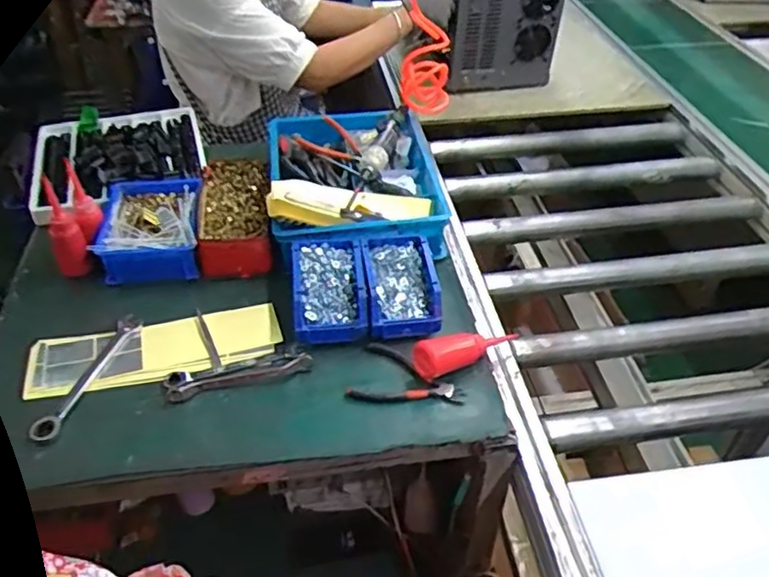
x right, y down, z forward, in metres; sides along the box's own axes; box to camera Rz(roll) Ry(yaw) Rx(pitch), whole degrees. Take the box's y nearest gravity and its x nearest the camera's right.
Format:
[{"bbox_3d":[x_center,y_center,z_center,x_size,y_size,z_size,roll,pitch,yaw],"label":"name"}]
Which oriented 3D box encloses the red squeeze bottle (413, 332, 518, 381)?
[{"bbox_3d":[0.117,0.082,0.904,0.175,0.048,0.045,-10,40,-33],"label":"red squeeze bottle"}]

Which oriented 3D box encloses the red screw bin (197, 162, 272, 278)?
[{"bbox_3d":[-0.253,-0.124,1.116,0.119,0.067,0.246,-6,41,-6],"label":"red screw bin"}]

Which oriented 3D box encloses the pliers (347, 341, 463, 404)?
[{"bbox_3d":[0.032,0.127,0.878,0.144,0.020,0.094,15,43,17],"label":"pliers"}]

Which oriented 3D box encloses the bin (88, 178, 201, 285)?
[{"bbox_3d":[-0.384,-0.099,1.095,0.154,0.073,0.201,-7,42,-8],"label":"bin"}]

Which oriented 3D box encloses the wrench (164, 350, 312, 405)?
[{"bbox_3d":[-0.195,0.117,0.886,0.191,0.015,0.046,-13,43,-14],"label":"wrench"}]

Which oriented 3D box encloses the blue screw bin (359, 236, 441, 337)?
[{"bbox_3d":[0.025,-0.007,0.982,0.109,0.057,0.163,-5,41,-5],"label":"blue screw bin"}]

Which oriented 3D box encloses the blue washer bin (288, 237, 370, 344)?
[{"bbox_3d":[-0.084,-0.001,0.970,0.108,0.063,0.160,-5,41,-6],"label":"blue washer bin"}]

